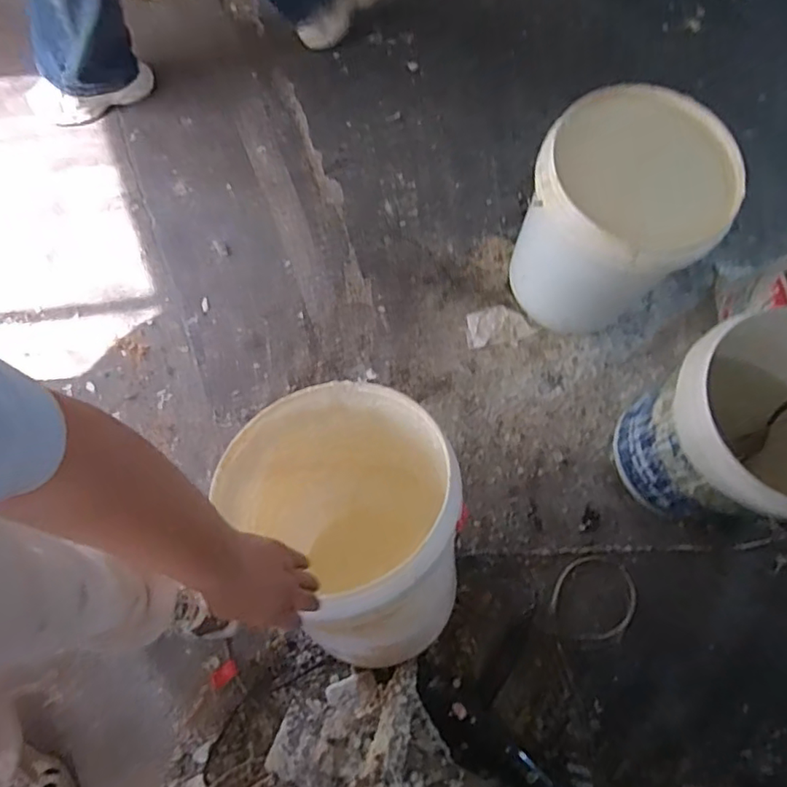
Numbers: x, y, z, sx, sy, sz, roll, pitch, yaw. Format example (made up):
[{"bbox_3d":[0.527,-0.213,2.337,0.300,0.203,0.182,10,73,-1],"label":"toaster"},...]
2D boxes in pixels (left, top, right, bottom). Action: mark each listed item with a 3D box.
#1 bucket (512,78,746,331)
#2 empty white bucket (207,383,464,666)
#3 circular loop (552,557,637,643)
[{"bbox_3d":[0.366,-0.283,1.012,0.296,0.380,0.257,17,74,4],"label":"bucket"},{"bbox_3d":[-0.046,0.196,0.842,0.290,0.367,0.320,-22,55,-3],"label":"empty white bucket"},{"bbox_3d":[0.358,0.367,1.021,0.151,0.019,0.144,0,73,-1],"label":"circular loop"}]

